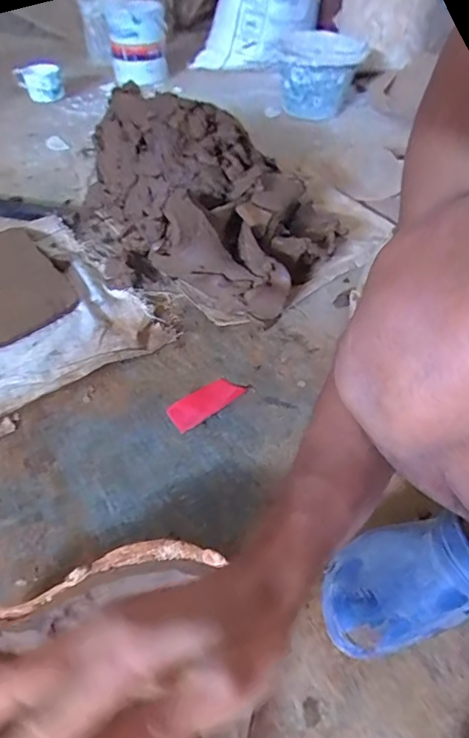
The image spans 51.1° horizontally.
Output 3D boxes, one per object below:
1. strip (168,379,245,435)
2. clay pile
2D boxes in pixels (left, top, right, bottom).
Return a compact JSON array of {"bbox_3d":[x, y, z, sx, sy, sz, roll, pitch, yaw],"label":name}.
[{"bbox_3d":[-0.042,0.046,0.695,0.110,0.008,0.047,-29,60,-26],"label":"strip"},{"bbox_3d":[-0.073,-0.305,0.868,0.485,0.244,0.316,22,50,17],"label":"clay pile"}]

